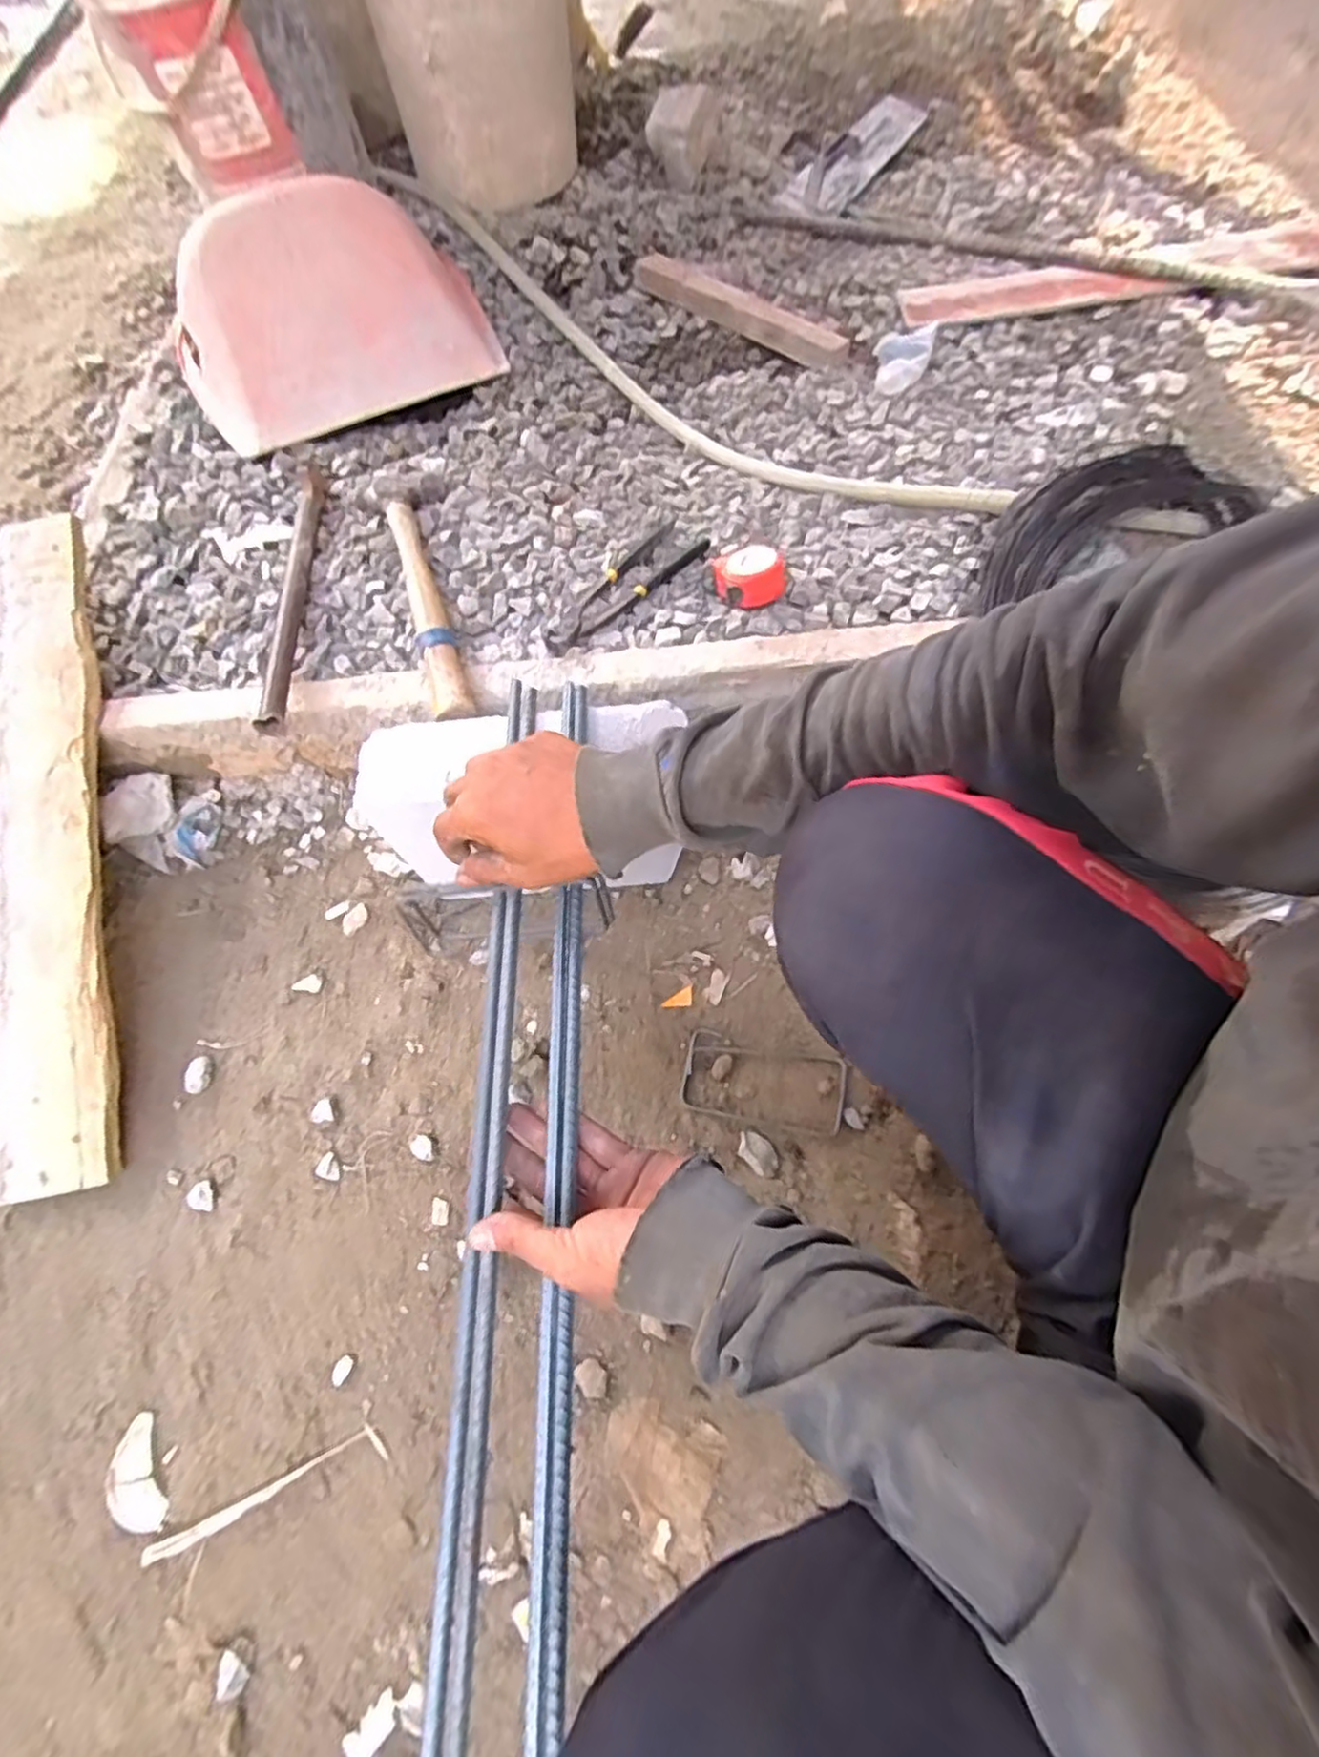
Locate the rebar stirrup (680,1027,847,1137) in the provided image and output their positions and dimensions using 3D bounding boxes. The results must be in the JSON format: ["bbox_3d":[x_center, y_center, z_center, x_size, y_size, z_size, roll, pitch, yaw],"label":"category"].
[{"bbox_3d":[0.094,0.182,0.642,0.142,0.007,0.072,10,66,7],"label":"rebar stirrup"}]

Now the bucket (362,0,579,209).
[{"bbox_3d":[-0.270,-1.275,1.054,0.284,0.312,0.314,-3,65,2],"label":"bucket"}]

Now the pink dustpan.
[{"bbox_3d":[-0.462,-0.793,0.985,0.421,0.158,0.307,-31,67,-11],"label":"pink dustpan"}]

